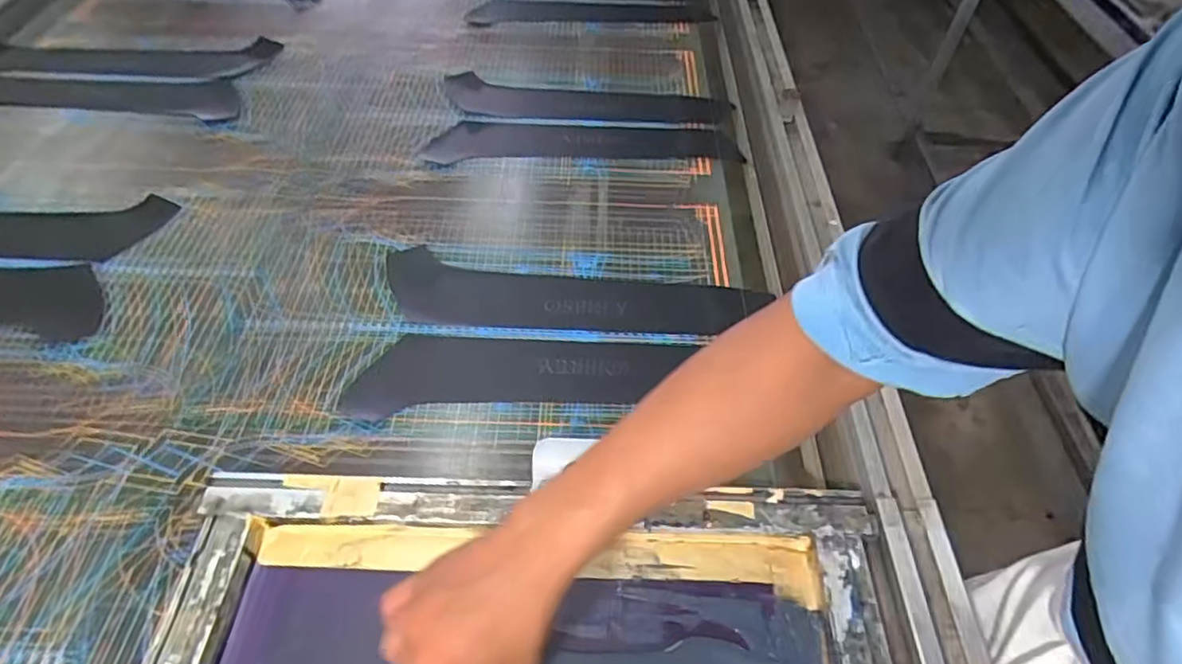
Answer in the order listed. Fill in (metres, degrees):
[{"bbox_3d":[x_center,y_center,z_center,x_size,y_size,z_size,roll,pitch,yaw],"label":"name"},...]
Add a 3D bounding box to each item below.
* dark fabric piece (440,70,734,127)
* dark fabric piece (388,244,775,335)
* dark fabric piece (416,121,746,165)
[{"bbox_3d":[-0.003,-0.348,0.935,0.418,0.014,0.095,2,52,-1],"label":"dark fabric piece"},{"bbox_3d":[-0.021,-0.038,0.695,0.418,0.006,0.098,6,52,2],"label":"dark fabric piece"},{"bbox_3d":[-0.009,-0.262,0.873,0.428,0.005,0.100,2,52,-1],"label":"dark fabric piece"}]

